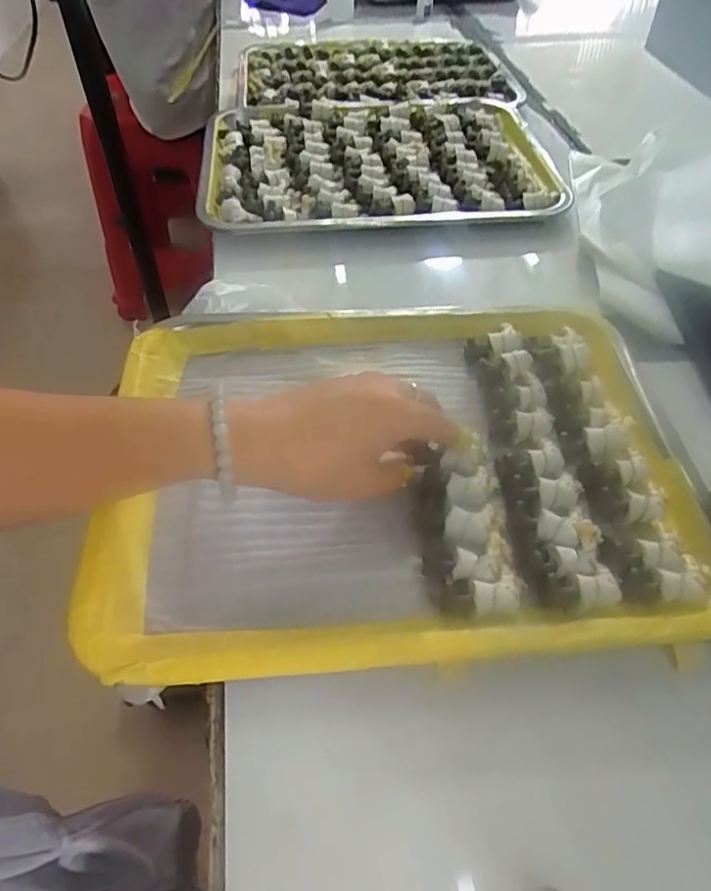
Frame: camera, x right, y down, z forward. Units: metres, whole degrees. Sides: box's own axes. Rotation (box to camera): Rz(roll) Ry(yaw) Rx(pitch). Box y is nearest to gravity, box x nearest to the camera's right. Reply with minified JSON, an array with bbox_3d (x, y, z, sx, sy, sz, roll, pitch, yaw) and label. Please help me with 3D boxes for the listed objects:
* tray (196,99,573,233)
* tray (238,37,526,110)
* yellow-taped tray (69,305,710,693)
[{"bbox_3d":[0.025,-0.297,0.591,0.340,0.024,0.243,-4,50,-3],"label":"tray"},{"bbox_3d":[0.024,-0.486,0.743,0.344,0.018,0.257,-5,51,-2],"label":"tray"},{"bbox_3d":[0.022,0.006,0.367,0.338,0.028,0.261,-5,51,-2],"label":"yellow-taped tray"}]

